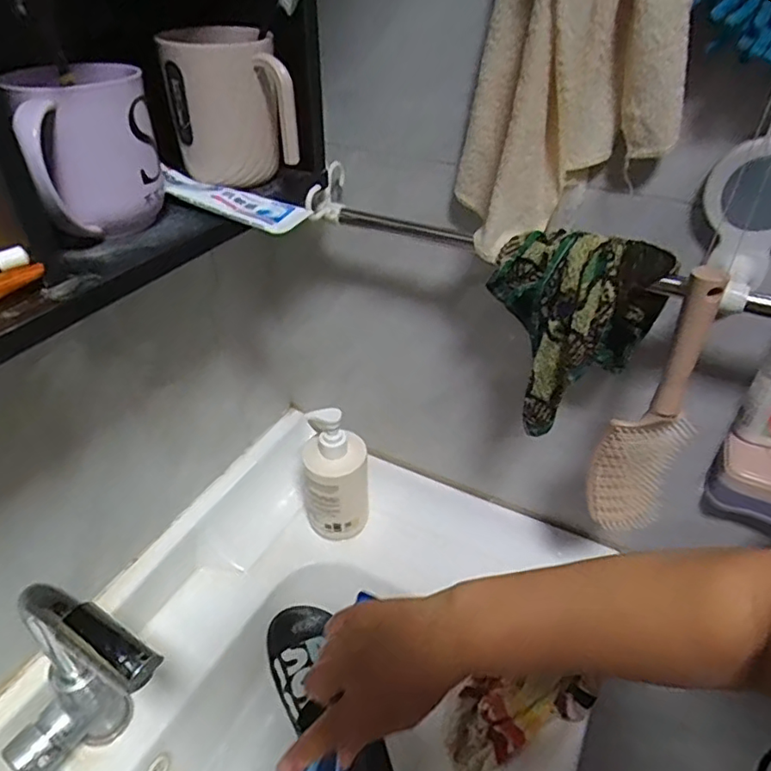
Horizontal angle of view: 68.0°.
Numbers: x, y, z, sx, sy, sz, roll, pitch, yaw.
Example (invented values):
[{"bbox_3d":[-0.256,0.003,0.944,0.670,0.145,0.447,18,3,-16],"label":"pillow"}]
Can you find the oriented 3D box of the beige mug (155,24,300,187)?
[{"bbox_3d":[-0.120,-0.213,0.439,0.085,0.100,0.086,-12,40,-16],"label":"beige mug"}]

